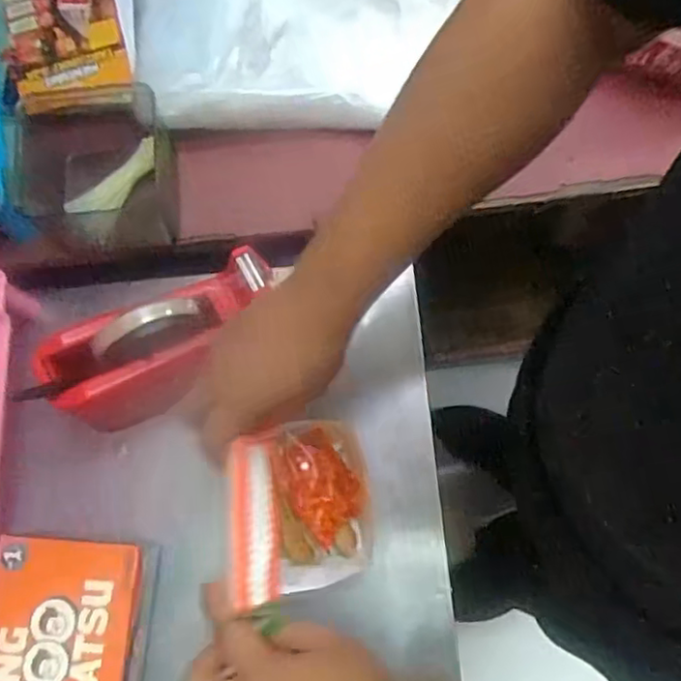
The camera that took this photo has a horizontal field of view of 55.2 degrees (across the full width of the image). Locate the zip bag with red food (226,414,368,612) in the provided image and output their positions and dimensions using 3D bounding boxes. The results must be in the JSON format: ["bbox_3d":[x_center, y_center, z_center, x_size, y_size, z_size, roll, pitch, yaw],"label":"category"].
[{"bbox_3d":[-0.024,0.118,0.479,0.086,0.139,0.123,-4,75,1],"label":"zip bag with red food"}]

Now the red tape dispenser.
[{"bbox_3d":[-0.137,0.003,0.522,0.186,0.088,0.072,-26,75,-5],"label":"red tape dispenser"}]

